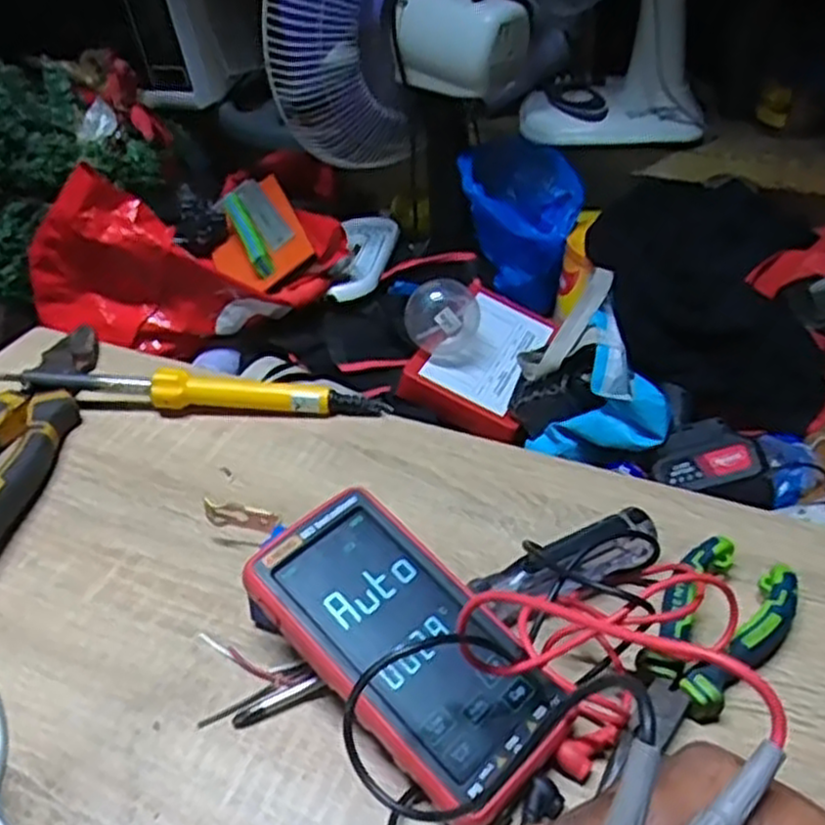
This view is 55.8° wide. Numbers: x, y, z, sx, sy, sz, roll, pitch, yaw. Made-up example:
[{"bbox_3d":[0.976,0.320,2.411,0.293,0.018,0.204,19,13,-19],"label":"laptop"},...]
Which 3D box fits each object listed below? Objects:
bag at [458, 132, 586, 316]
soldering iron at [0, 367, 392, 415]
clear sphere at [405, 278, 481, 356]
[{"bbox_3d":[0.149,-0.292,1.174,0.162,0.187,0.212,-15,41,-14],"label":"bag"},{"bbox_3d":[-0.148,-0.013,0.526,0.256,0.030,0.018,0,40,4],"label":"soldering iron"},{"bbox_3d":[0.039,-0.118,1.011,0.095,0.096,0.090,2,40,6],"label":"clear sphere"}]

